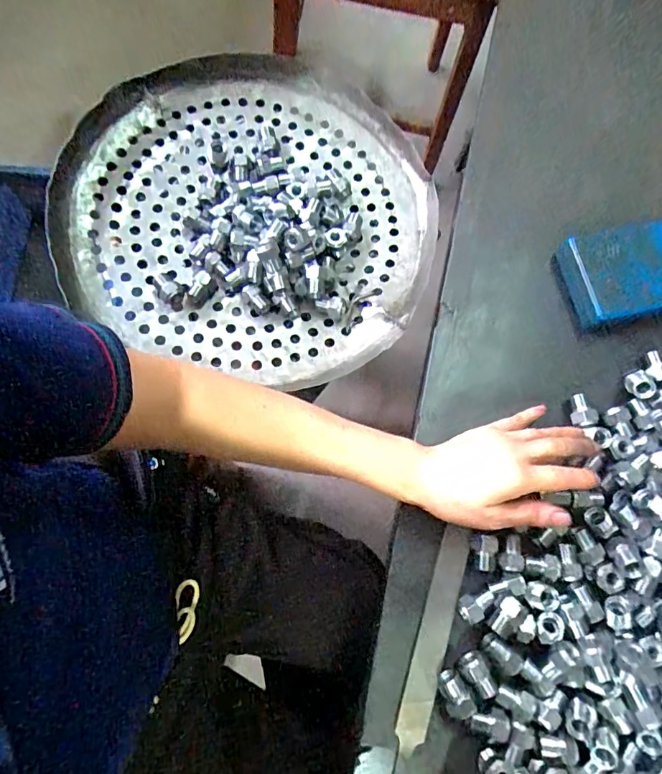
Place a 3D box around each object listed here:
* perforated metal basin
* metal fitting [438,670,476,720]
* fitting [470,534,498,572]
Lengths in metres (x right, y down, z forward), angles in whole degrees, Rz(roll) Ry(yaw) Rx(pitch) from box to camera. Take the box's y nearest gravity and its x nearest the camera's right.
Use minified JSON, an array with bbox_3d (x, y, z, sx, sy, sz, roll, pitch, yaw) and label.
[{"bbox_3d":[-0.077,-0.197,0.507,0.366,0.058,0.360,1,76,-4],"label":"perforated metal basin"},{"bbox_3d":[0.095,0.239,0.368,0.021,0.022,0.031,-23,79,-10],"label":"metal fitting"},{"bbox_3d":[0.127,0.138,0.394,0.019,0.017,0.027,4,76,-4],"label":"fitting"}]

